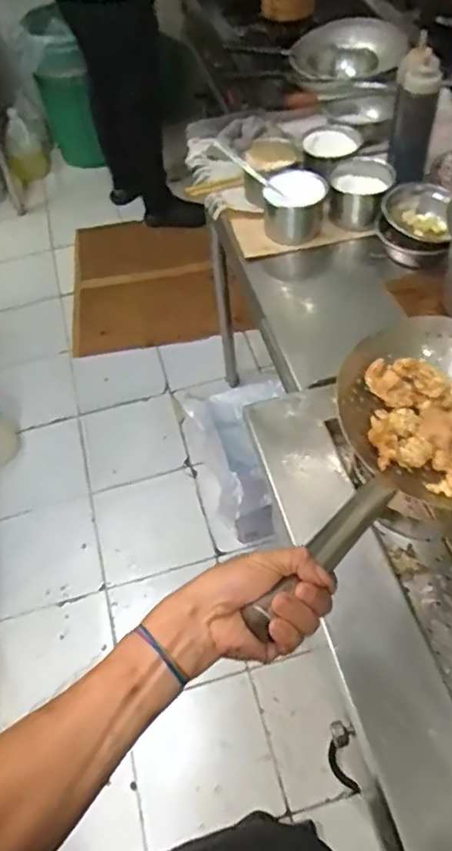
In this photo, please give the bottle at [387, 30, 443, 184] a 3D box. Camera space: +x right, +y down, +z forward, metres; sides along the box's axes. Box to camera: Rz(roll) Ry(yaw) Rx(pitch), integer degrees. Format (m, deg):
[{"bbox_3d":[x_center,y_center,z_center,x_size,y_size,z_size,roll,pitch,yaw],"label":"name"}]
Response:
[{"bbox_3d":[0.336,-0.557,1.083,0.072,0.197,0.081,7,54,10],"label":"bottle"}]

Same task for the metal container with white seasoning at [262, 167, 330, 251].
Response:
[{"bbox_3d":[0.126,-0.396,1.107,0.109,0.103,0.084,5,54,8],"label":"metal container with white seasoning"}]

